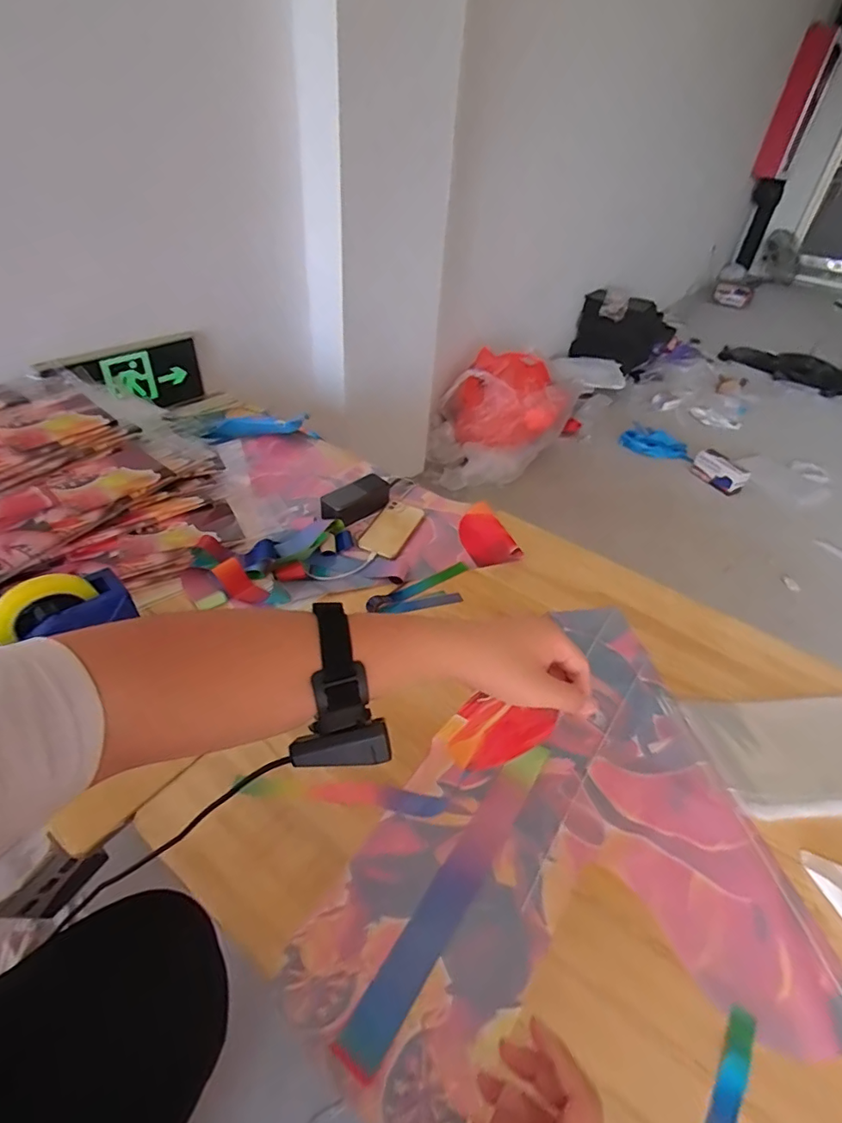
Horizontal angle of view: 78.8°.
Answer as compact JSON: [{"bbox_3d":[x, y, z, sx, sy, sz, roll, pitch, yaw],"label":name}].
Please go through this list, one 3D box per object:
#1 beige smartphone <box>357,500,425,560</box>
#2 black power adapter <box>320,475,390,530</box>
[{"bbox_3d":[-0.052,-0.061,0.946,0.078,0.013,0.160,20,42,15],"label":"beige smartphone"},{"bbox_3d":[-0.124,-0.113,0.977,0.062,0.052,0.150,34,49,29],"label":"black power adapter"}]

